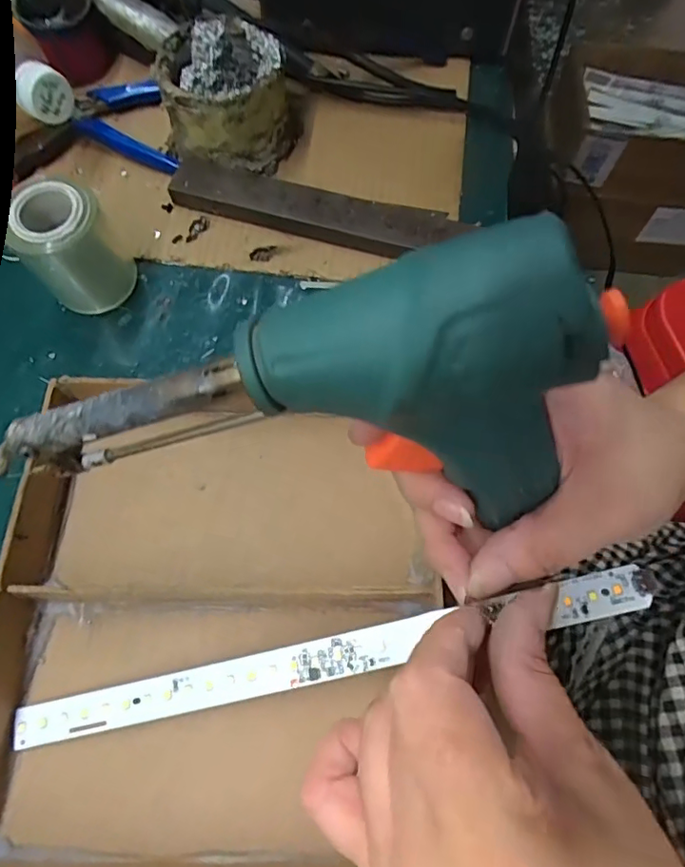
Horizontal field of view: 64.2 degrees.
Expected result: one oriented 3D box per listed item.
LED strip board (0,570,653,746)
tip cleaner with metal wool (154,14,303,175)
[{"bbox_3d":[-0.012,0.099,0.237,0.280,0.008,0.017,-16,65,7],"label":"LED strip board"},{"bbox_3d":[-0.077,-0.228,0.365,0.088,0.073,0.079,-7,68,-4],"label":"tip cleaner with metal wool"}]

